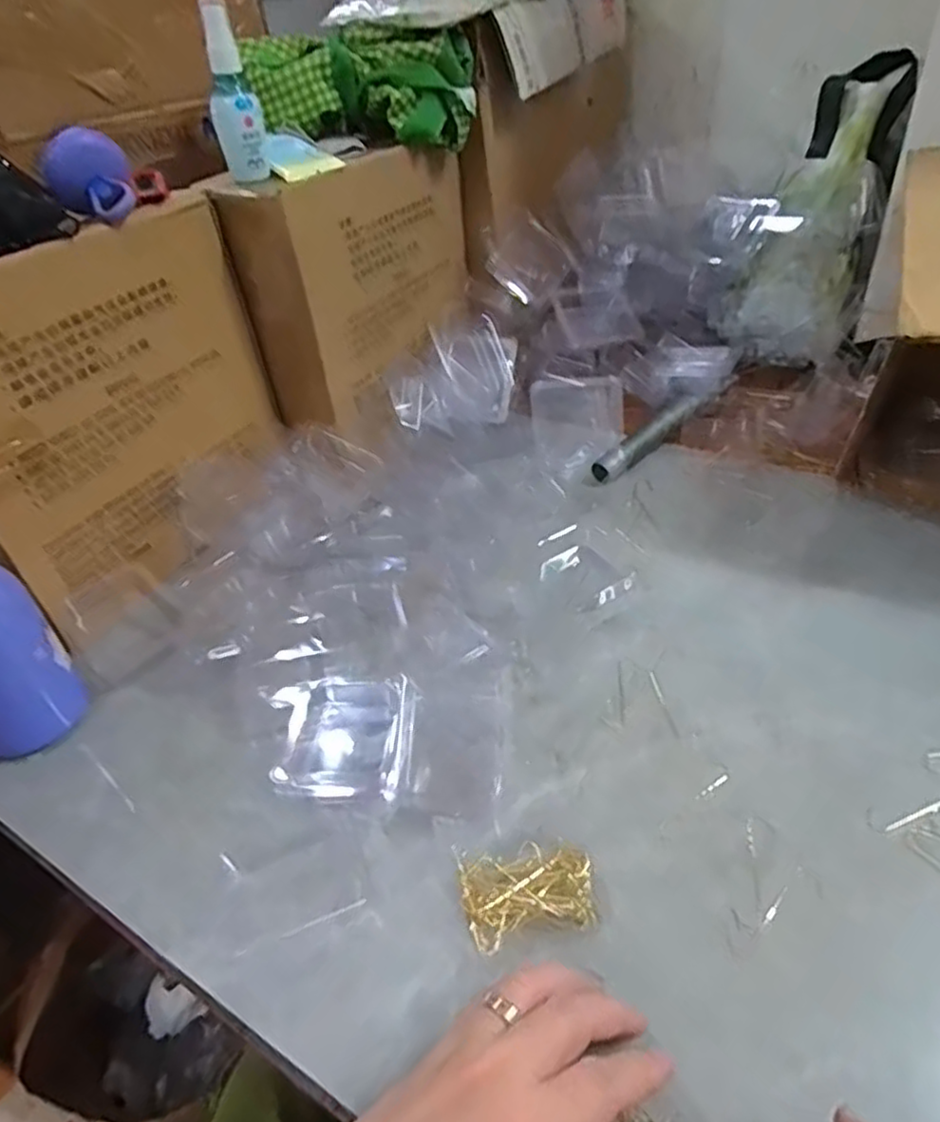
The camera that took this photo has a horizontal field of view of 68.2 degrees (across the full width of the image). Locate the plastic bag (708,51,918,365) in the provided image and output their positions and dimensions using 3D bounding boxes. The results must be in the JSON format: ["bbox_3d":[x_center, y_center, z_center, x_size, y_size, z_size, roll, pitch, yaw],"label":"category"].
[{"bbox_3d":[0.392,-0.389,0.766,0.124,0.356,0.103,27,11,34],"label":"plastic bag"}]

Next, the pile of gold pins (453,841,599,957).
[{"bbox_3d":[0.031,0.172,0.362,0.067,0.010,0.048,-11,39,-6],"label":"pile of gold pins"}]

